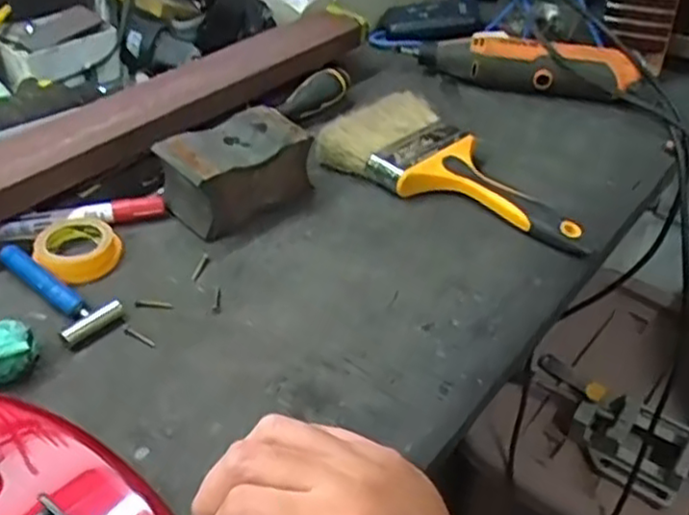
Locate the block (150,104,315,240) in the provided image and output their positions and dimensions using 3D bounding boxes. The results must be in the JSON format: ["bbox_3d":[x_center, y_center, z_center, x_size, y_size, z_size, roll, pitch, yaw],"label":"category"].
[{"bbox_3d":[-0.083,-0.068,0.545,0.103,0.052,0.071,-29,49,-32],"label":"block"}]

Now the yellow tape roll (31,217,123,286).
[{"bbox_3d":[-0.190,-0.005,0.501,0.057,0.018,0.060,2,39,-1],"label":"yellow tape roll"}]

